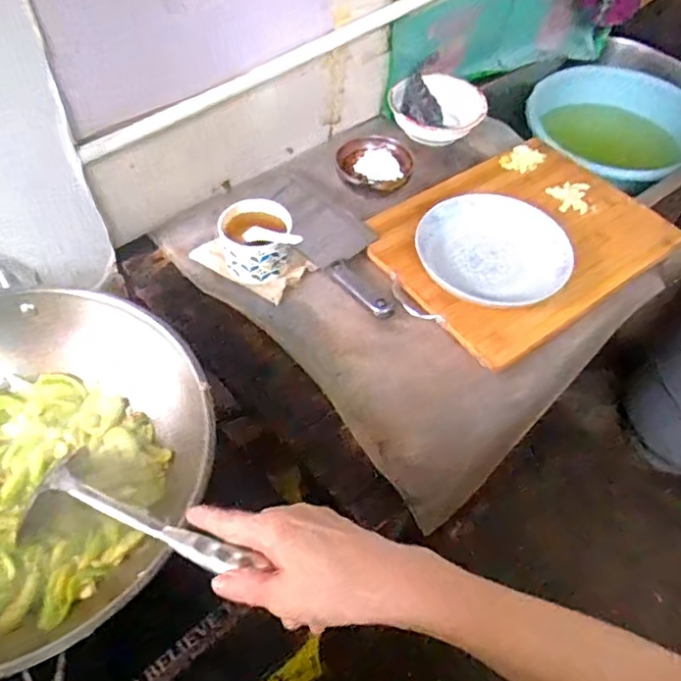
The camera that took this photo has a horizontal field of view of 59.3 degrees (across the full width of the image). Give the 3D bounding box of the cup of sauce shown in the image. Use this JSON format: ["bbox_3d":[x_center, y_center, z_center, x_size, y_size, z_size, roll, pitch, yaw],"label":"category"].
[{"bbox_3d":[-0.105,-0.125,0.756,0.086,0.068,0.093,2,52,-3],"label":"cup of sauce"}]

